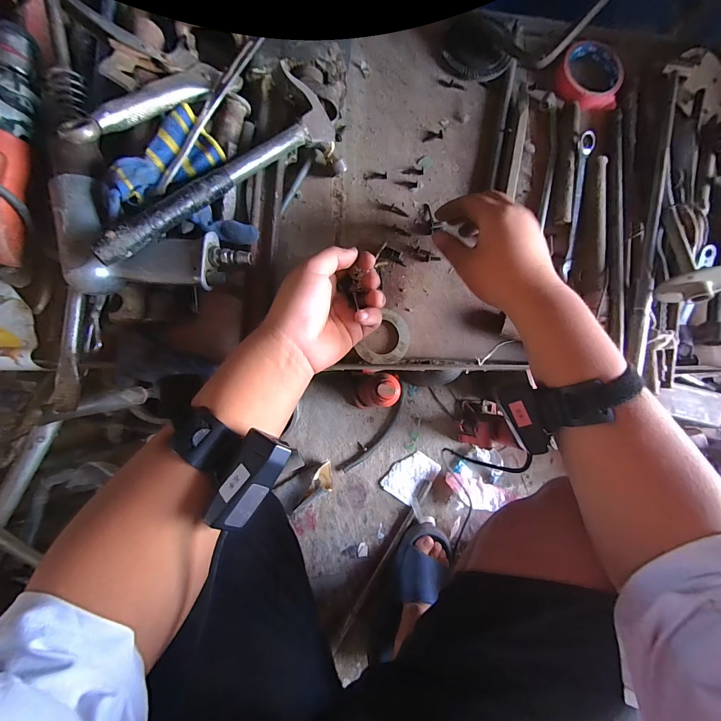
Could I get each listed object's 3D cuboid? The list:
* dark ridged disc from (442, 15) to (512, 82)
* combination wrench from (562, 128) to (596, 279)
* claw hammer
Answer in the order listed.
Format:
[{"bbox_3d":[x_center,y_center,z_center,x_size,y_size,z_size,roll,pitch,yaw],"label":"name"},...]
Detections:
[{"bbox_3d":[0.158,-0.426,0.443,0.090,0.019,0.076,1,81,-3],"label":"dark ridged disc"},{"bbox_3d":[0.290,-0.206,0.431,0.021,0.009,0.199,11,86,-7],"label":"combination wrench"},{"bbox_3d":[-0.127,-0.188,0.323,0.089,0.064,0.295,41,66,3],"label":"claw hammer"}]

